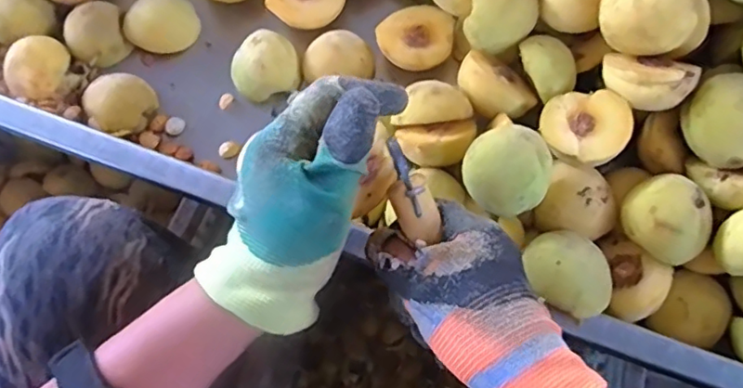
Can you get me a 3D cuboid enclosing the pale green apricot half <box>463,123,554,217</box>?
[{"bbox_3d":[0.094,-0.017,0.398,0.058,0.040,0.053,0,73,2],"label":"pale green apricot half"}]

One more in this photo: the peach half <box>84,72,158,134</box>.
[{"bbox_3d":[-0.206,-0.075,0.475,0.049,0.024,0.050,38,78,12],"label":"peach half"}]

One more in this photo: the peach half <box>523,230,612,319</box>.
[{"bbox_3d":[0.131,0.053,0.382,0.059,0.025,0.049,32,77,10],"label":"peach half"}]

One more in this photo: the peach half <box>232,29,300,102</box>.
[{"bbox_3d":[-0.090,-0.109,0.478,0.053,0.024,0.054,0,73,2],"label":"peach half"}]

